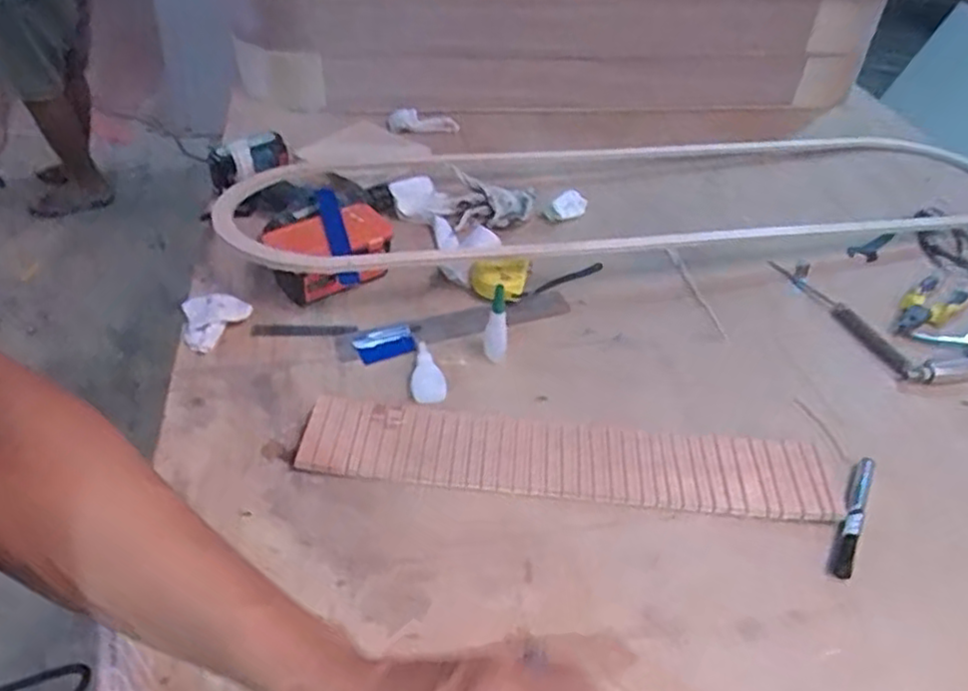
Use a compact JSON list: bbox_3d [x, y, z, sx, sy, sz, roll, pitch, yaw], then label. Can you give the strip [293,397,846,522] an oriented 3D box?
[{"bbox_3d":[0.074,0.110,0.700,0.498,0.014,0.083,5,54,4],"label":"strip"}]

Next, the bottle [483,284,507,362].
[{"bbox_3d":[0.013,-0.028,0.794,0.022,0.093,0.028,-2,42,-8],"label":"bottle"}]

